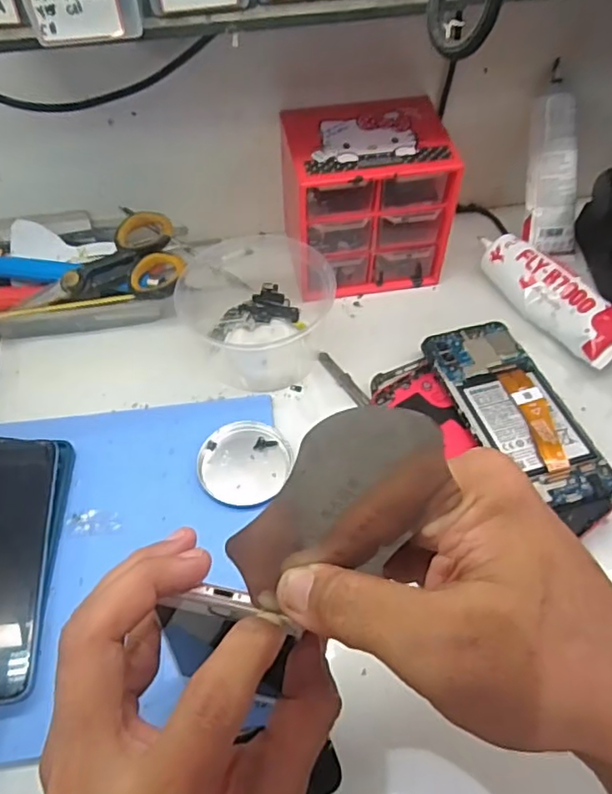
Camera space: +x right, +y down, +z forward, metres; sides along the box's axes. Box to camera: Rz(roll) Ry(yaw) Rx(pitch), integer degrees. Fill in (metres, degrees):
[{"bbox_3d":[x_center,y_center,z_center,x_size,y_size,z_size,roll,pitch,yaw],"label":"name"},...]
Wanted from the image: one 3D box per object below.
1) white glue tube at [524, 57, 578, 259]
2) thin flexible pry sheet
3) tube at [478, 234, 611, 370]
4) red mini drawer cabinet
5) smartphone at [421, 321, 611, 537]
[{"bbox_3d":[0.208,-0.195,0.501,0.040,0.144,0.024,-7,17,-4],"label":"white glue tube"},{"bbox_3d":[0.011,0.041,0.202,0.048,0.097,0.005,29,33,-11],"label":"thin flexible pry sheet"},{"bbox_3d":[0.203,-0.086,0.493,0.052,0.038,0.152,-27,59,-17],"label":"tube"},{"bbox_3d":[0.052,-0.166,0.504,0.128,0.117,0.100,-8,55,-5],"label":"red mini drawer cabinet"},{"bbox_3d":[0.149,0.012,0.422,0.071,0.012,0.172,-13,52,-10],"label":"smartphone"}]

